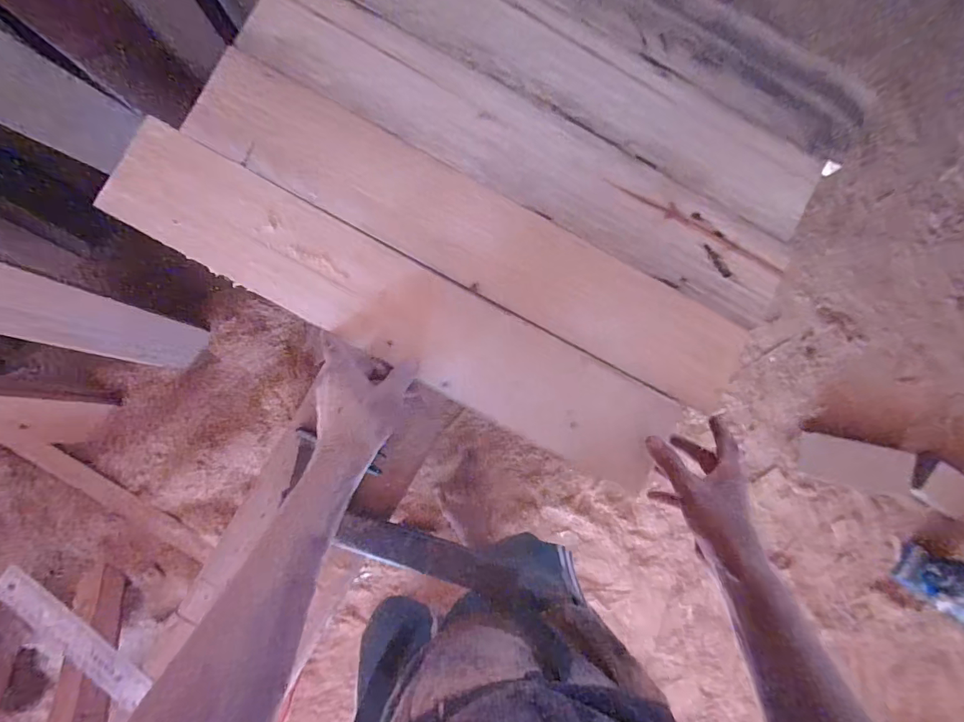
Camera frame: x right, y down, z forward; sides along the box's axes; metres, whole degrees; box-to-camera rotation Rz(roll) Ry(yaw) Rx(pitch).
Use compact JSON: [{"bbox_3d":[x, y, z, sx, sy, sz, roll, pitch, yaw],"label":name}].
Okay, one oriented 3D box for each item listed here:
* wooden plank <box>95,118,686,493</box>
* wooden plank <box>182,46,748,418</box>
[{"bbox_3d":[-0.078,-0.048,0.482,0.618,0.019,0.111,28,84,-6],"label":"wooden plank"},{"bbox_3d":[0.008,-0.135,0.493,0.632,0.030,0.109,28,84,-3],"label":"wooden plank"}]

